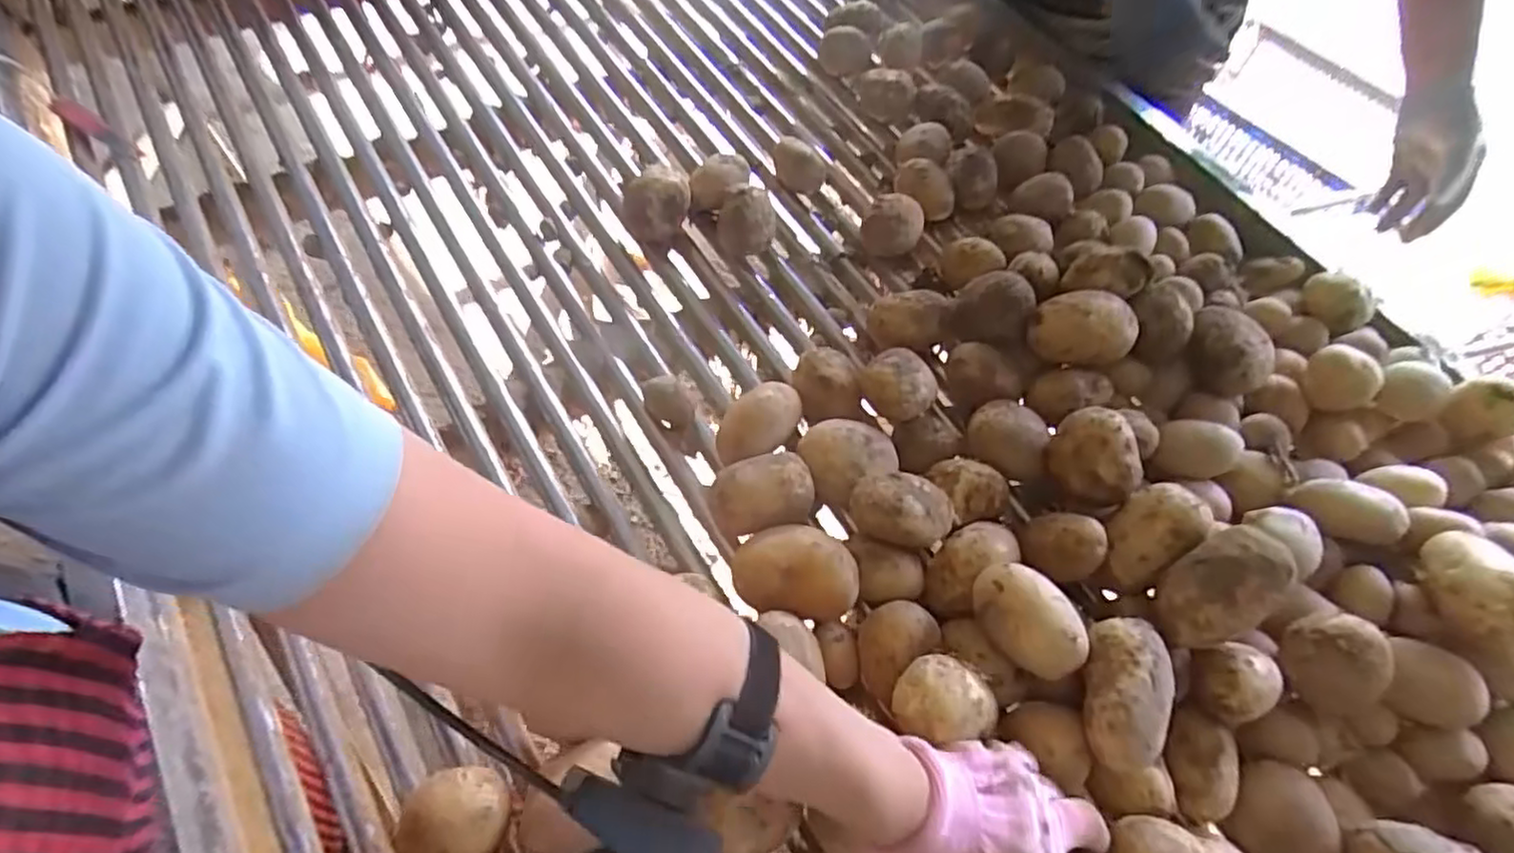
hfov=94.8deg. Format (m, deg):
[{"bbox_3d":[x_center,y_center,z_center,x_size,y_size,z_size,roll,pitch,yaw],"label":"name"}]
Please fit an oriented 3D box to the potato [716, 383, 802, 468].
[{"bbox_3d":[0.002,-0.003,0.537,0.071,0.039,0.044,-32,65,-22],"label":"potato"}]

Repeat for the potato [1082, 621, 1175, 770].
[{"bbox_3d":[0.217,0.156,0.408,0.043,0.031,0.082,21,59,9],"label":"potato"}]

